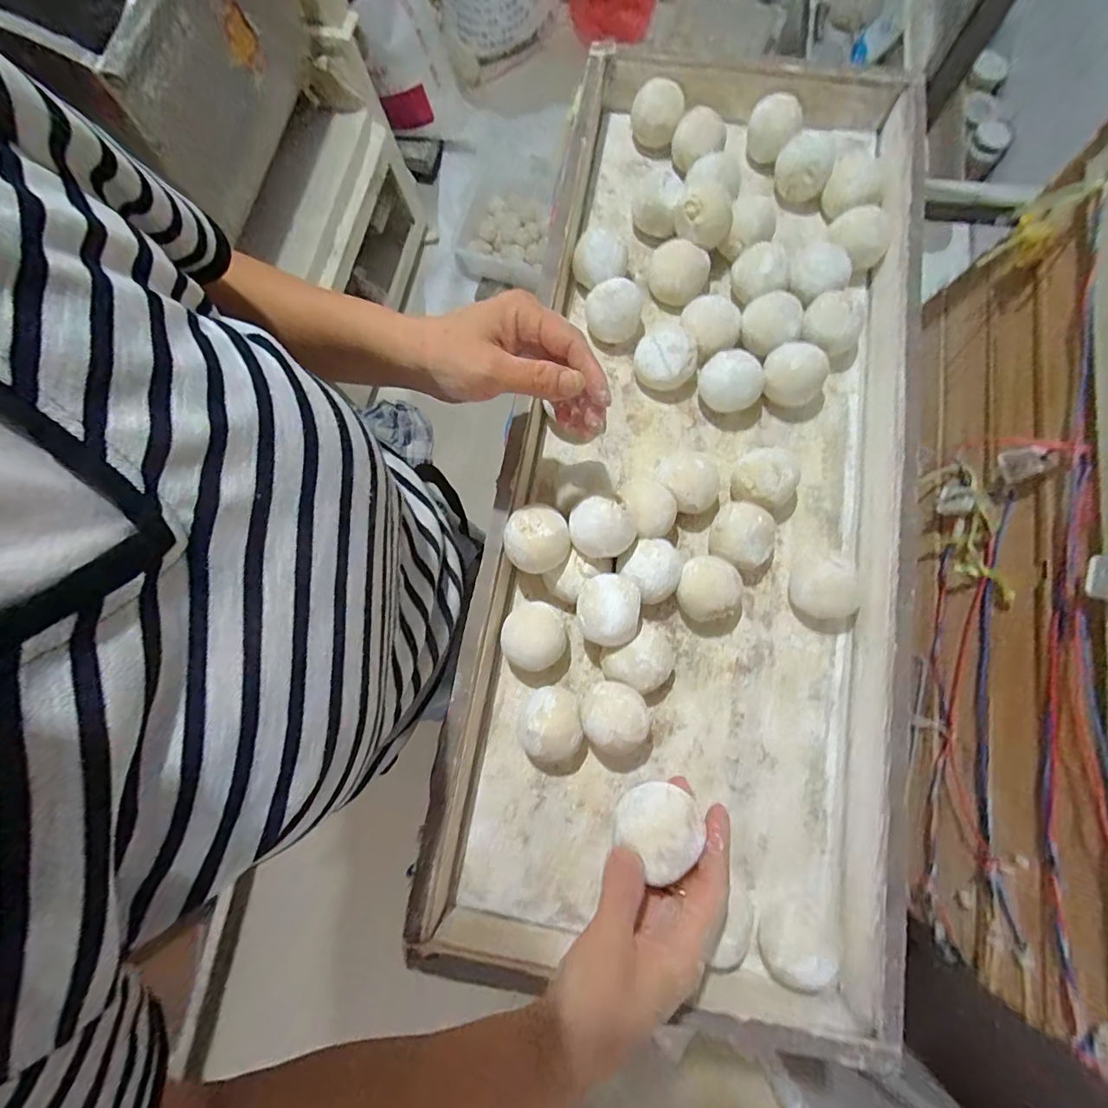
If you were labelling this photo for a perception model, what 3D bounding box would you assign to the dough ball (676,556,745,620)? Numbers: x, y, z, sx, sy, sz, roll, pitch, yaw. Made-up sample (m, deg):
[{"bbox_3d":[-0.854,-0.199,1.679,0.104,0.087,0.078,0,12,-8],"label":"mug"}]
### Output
[{"bbox_3d":[0.129,0.029,0.416,0.050,0.041,0.049,0,78,0],"label":"dough ball"}]

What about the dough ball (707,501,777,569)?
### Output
[{"bbox_3d":[0.159,-0.014,0.415,0.052,0.048,0.052,0,78,0],"label":"dough ball"}]

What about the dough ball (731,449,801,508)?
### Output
[{"bbox_3d":[0.181,-0.063,0.427,0.047,0.045,0.050,0,78,0],"label":"dough ball"}]

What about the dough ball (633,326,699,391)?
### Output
[{"bbox_3d":[0.106,-0.185,0.465,0.055,0.041,0.046,29,80,6],"label":"dough ball"}]

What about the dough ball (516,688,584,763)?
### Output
[{"bbox_3d":[-0.003,0.135,0.393,0.048,0.052,0.050,0,78,0],"label":"dough ball"}]

